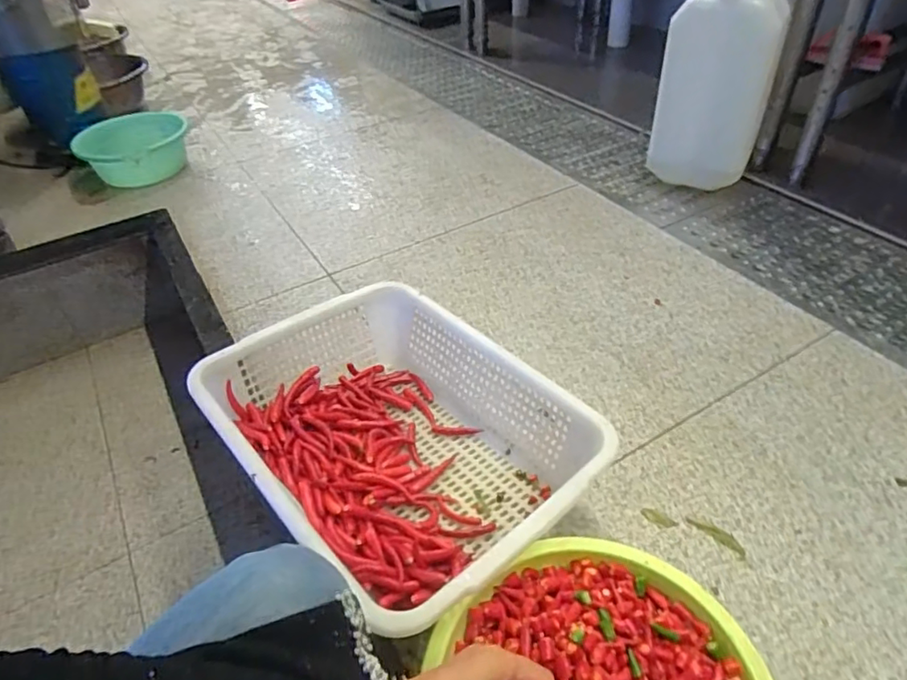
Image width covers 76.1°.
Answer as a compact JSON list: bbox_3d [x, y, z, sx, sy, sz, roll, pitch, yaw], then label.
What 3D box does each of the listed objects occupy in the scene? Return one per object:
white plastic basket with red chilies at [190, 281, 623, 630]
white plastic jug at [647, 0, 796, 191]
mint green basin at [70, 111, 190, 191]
[{"bbox_3d":[-0.065,0.122,0.697,0.319,0.145,0.426,-32,48,-27],"label":"white plastic basket with red chilies"},{"bbox_3d":[0.497,-0.502,1.081,0.133,0.483,0.165,-24,45,-20],"label":"white plastic jug"},{"bbox_3d":[-0.777,-0.469,1.425,0.253,0.102,0.226,-17,43,-13],"label":"mint green basin"}]

